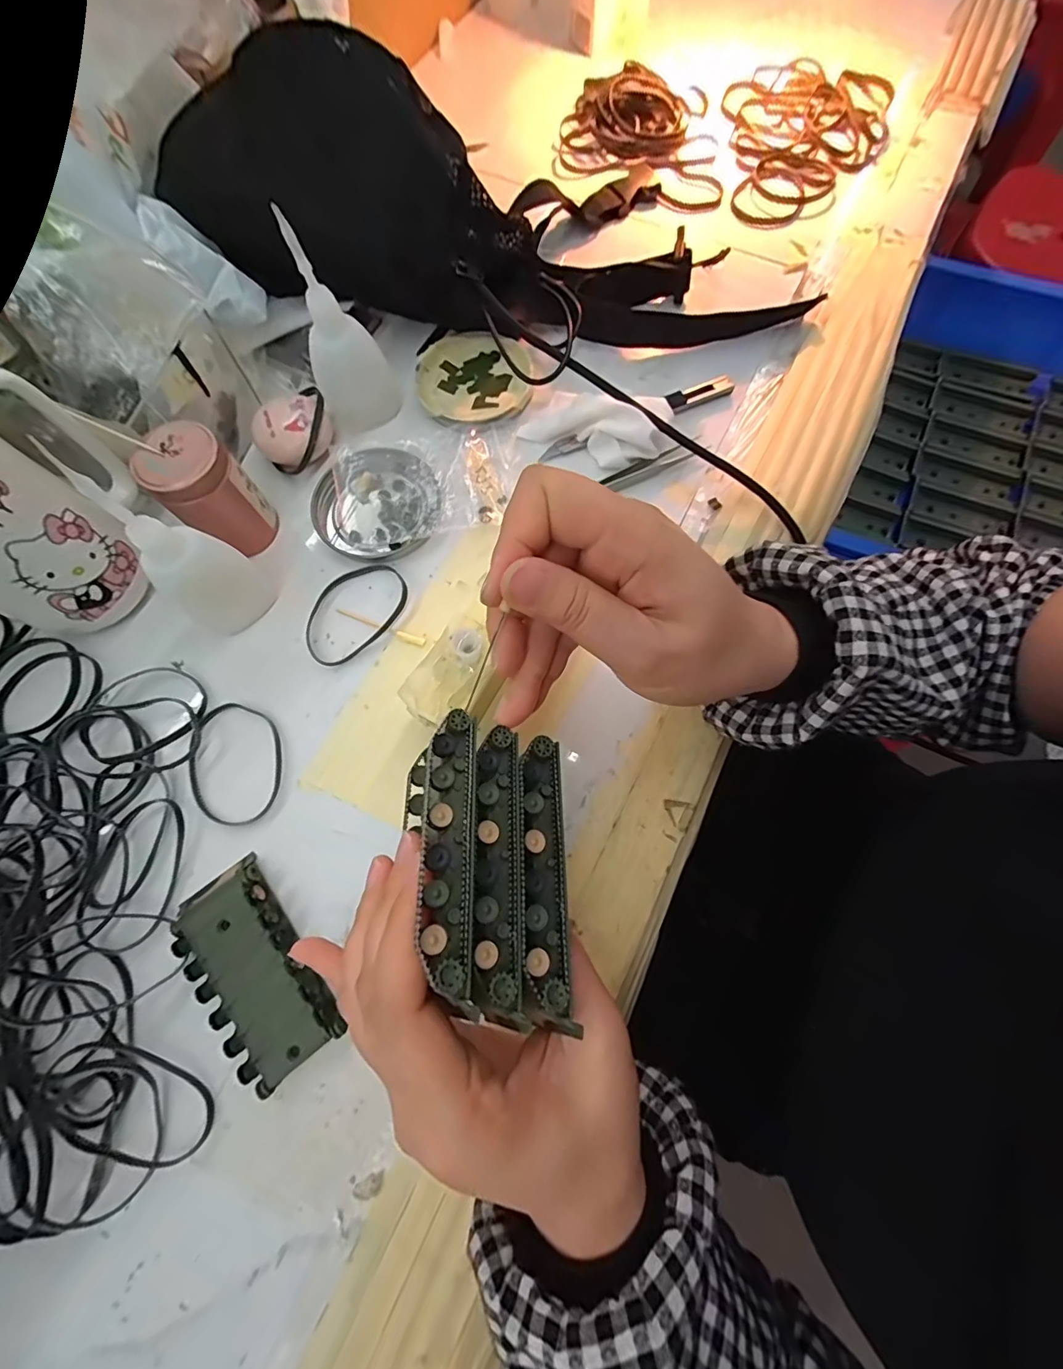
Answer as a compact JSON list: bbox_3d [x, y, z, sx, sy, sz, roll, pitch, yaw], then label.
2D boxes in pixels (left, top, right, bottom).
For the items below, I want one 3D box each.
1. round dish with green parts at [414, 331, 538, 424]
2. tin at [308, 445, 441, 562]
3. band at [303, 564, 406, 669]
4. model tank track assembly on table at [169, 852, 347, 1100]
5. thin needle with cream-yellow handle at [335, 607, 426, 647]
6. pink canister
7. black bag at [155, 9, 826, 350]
[{"bbox_3d":[-0.038,-0.210,0.335,0.079,0.013,0.070,-1,73,1],"label":"round dish with green parts"},{"bbox_3d":[-0.095,-0.113,0.304,0.077,0.012,0.076,0,73,1],"label":"tin"},{"bbox_3d":[-0.107,-0.045,0.290,0.070,0.004,0.047,-41,77,-11],"label":"band"},{"bbox_3d":[-0.132,0.134,0.231,0.045,0.014,0.095,-36,76,-9],"label":"model tank track assembly on table"},{"bbox_3d":[-0.090,-0.034,0.287,0.058,0.004,0.005,20,75,7],"label":"thin needle with cream-yellow handle"},{"bbox_3d":[-0.182,-0.109,0.278,0.039,0.061,0.043,43,78,12],"label":"pink canister"},{"bbox_3d":[-0.021,-0.292,0.324,0.416,0.104,0.128,10,73,-9],"label":"black bag"}]

